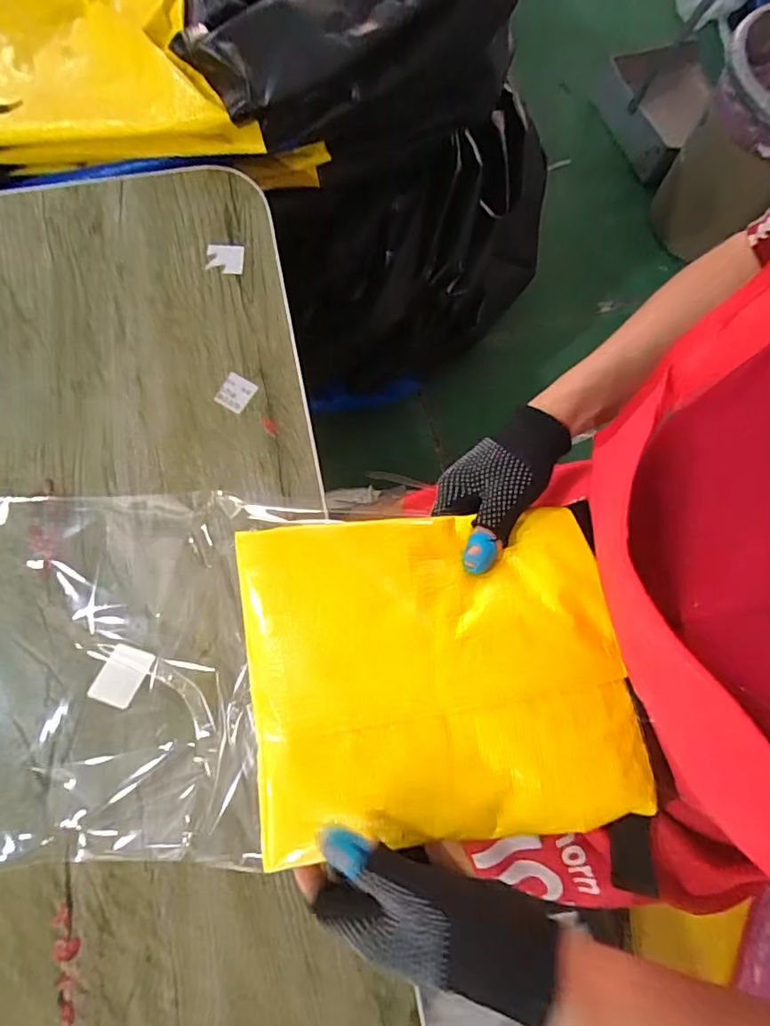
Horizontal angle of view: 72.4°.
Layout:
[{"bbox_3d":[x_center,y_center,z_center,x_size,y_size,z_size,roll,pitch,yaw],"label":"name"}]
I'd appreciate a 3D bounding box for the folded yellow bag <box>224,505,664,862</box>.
[{"bbox_3d":[0.031,0.093,0.322,0.223,0.028,0.190,-7,76,-4],"label":"folded yellow bag"}]

